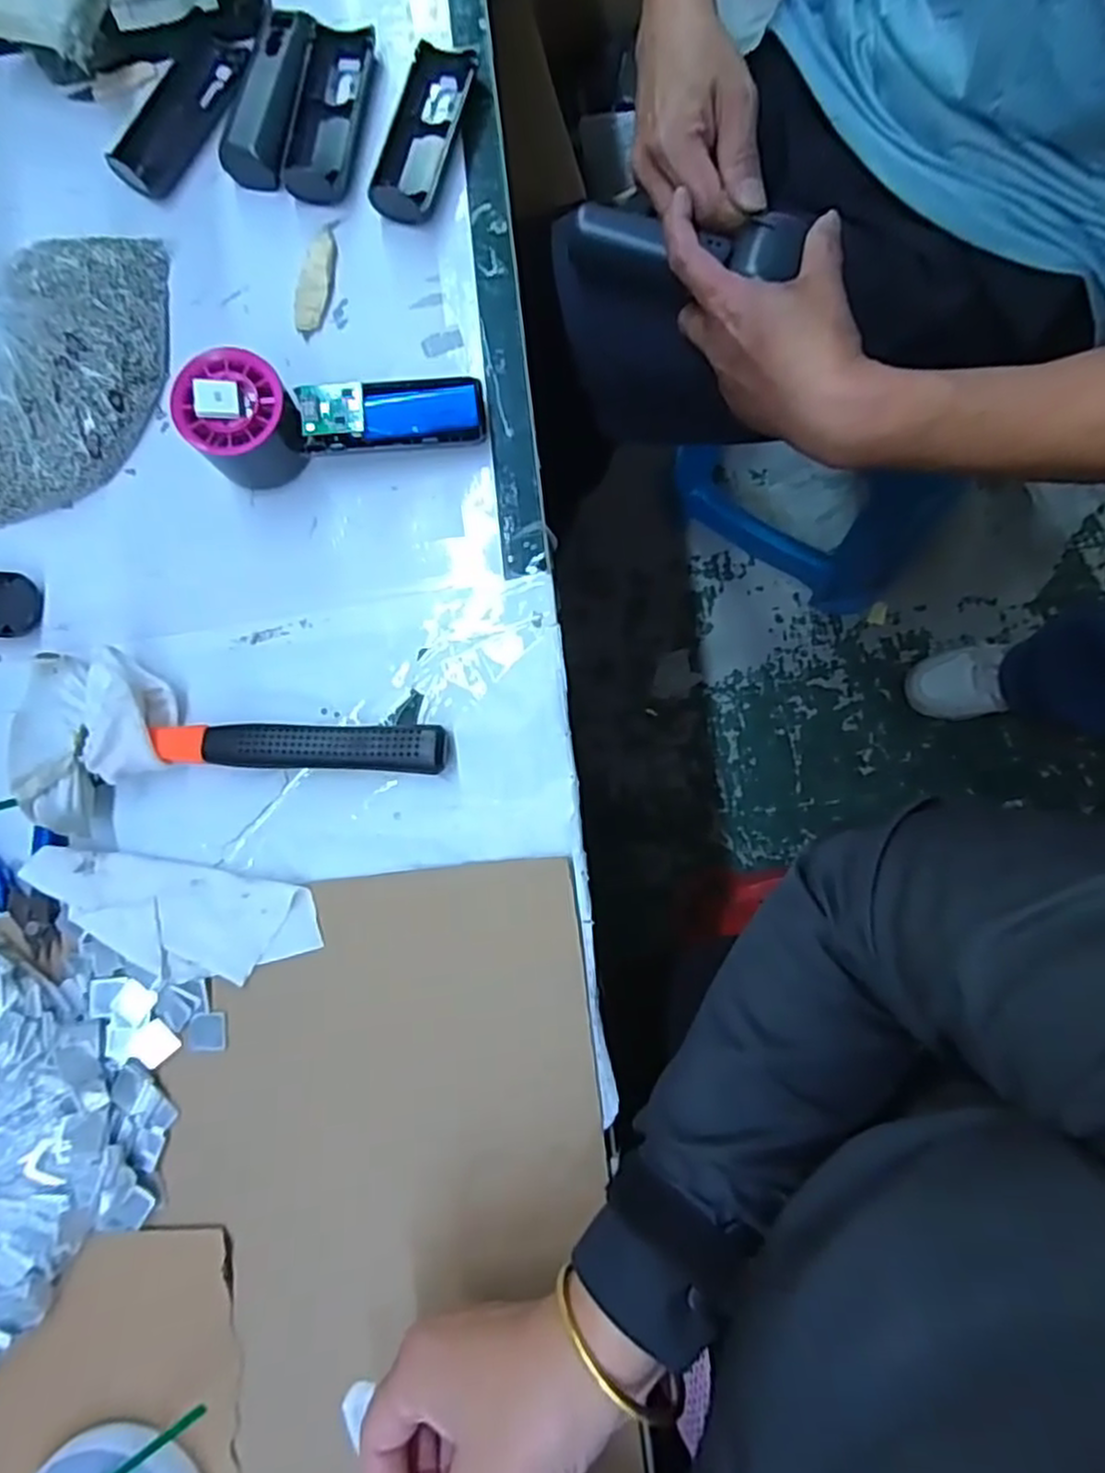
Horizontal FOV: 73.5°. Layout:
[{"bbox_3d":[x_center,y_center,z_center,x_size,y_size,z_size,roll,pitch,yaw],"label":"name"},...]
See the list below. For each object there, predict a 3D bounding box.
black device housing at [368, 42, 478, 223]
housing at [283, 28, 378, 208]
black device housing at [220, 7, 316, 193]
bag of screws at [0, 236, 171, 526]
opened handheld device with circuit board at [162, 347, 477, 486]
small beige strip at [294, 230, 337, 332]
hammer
[{"bbox_3d":[-0.075,-0.350,0.426,0.038,0.017,0.108,19,89,9],"label":"black device housing"},{"bbox_3d":[-0.131,-0.369,0.435,0.038,0.013,0.111,7,87,8],"label":"housing"},{"bbox_3d":[-0.168,-0.378,0.436,0.035,0.022,0.103,9,87,9],"label":"black device housing"},{"bbox_3d":[-0.297,-0.229,0.422,0.148,0.055,0.173,-18,84,6],"label":"bag of screws"},{"bbox_3d":[-0.117,-0.172,0.405,0.154,0.056,0.048,-7,85,-9],"label":"opened handheld device with circuit board"},{"bbox_3d":[-0.137,-0.266,0.430,0.019,0.012,0.058,9,87,9],"label":"small beige strip"},{"bbox_3d":[-0.176,-0.004,0.398,0.231,0.042,0.091,-4,85,8],"label":"hammer"}]

